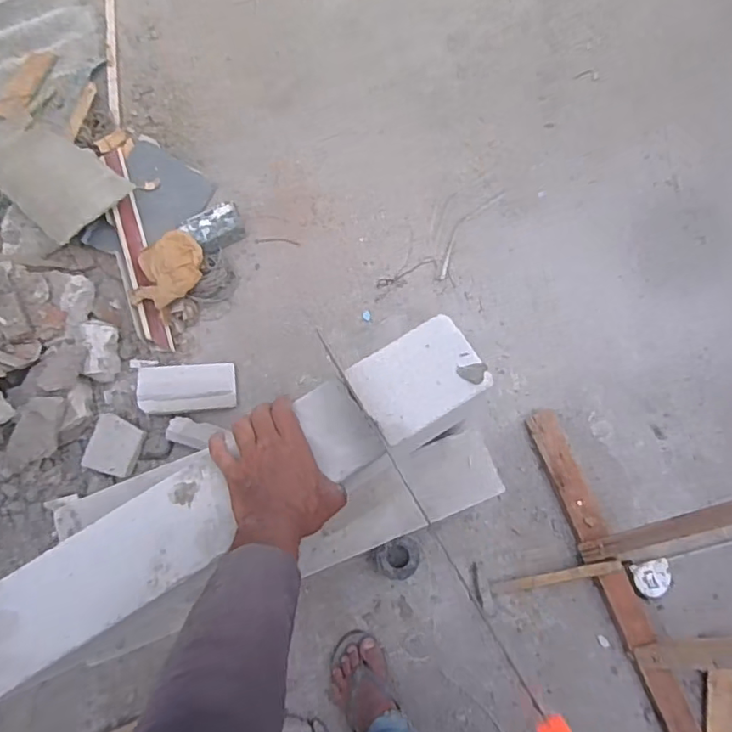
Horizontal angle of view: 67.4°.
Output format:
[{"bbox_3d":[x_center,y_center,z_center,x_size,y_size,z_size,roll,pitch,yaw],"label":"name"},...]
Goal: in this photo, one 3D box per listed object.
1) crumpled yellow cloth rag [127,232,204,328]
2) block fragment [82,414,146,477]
[{"bbox_3d":[-0.432,-0.199,1.195,0.181,0.091,0.141,-39,79,-8],"label":"crumpled yellow cloth rag"},{"bbox_3d":[-0.523,0.164,1.140,0.100,0.027,0.113,16,85,-3],"label":"block fragment"}]

